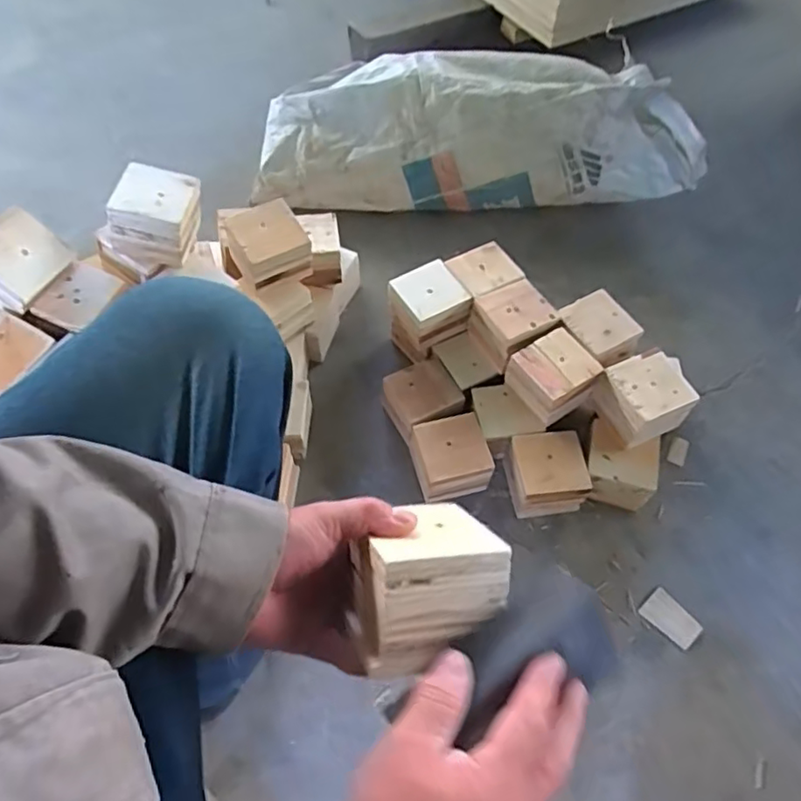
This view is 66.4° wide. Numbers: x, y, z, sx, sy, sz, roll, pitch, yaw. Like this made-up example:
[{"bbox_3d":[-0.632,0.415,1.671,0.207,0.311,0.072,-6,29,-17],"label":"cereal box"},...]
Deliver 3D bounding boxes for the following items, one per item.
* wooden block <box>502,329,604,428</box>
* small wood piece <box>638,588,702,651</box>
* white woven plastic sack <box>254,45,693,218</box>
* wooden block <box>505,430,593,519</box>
[{"bbox_3d":[0.211,-0.030,0.870,0.100,0.079,0.096,-24,61,-16],"label":"wooden block"},{"bbox_3d":[0.357,0.289,0.808,0.050,0.004,0.072,-36,65,-24],"label":"small wood piece"},{"bbox_3d":[0.136,-0.569,1.229,0.794,0.173,0.379,-1,57,-2],"label":"white woven plastic sack"},{"bbox_3d":[0.203,0.107,0.876,0.104,0.082,0.097,-6,57,-8],"label":"wooden block"}]

